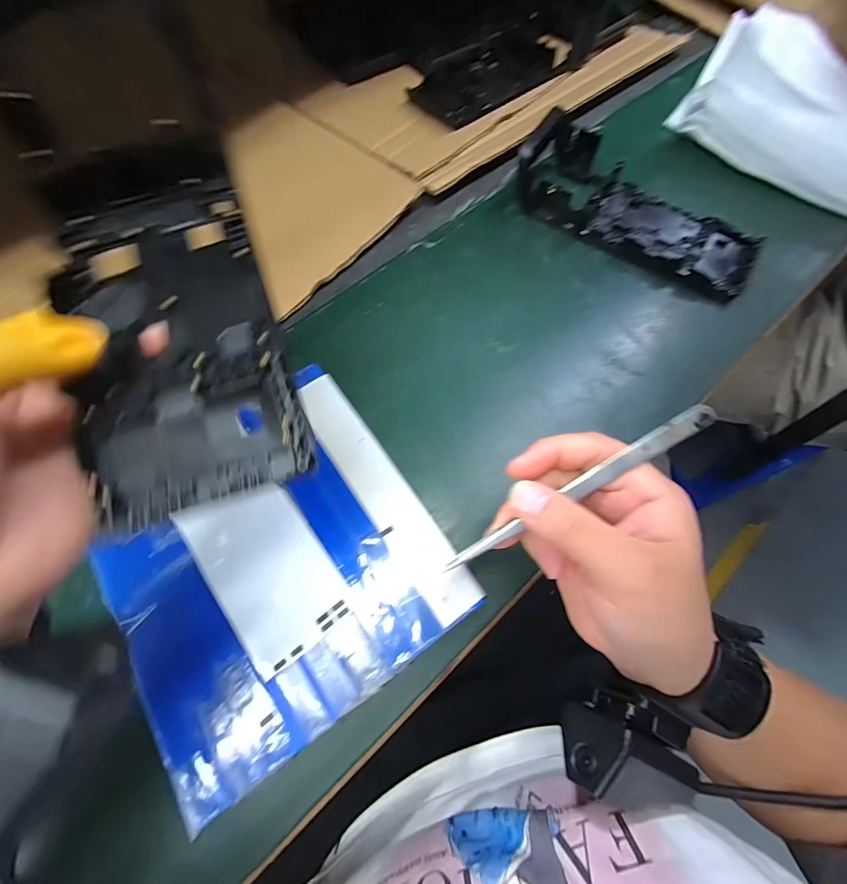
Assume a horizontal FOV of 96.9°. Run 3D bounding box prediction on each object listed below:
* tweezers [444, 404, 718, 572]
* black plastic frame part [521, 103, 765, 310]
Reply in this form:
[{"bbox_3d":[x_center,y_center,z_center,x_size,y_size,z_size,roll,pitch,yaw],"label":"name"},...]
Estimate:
[{"bbox_3d":[0.069,0.021,0.166,0.122,0.005,0.010,-33,72,9],"label":"tweezers"},{"bbox_3d":[0.189,-0.208,0.319,0.211,0.047,0.094,33,73,13],"label":"black plastic frame part"}]

